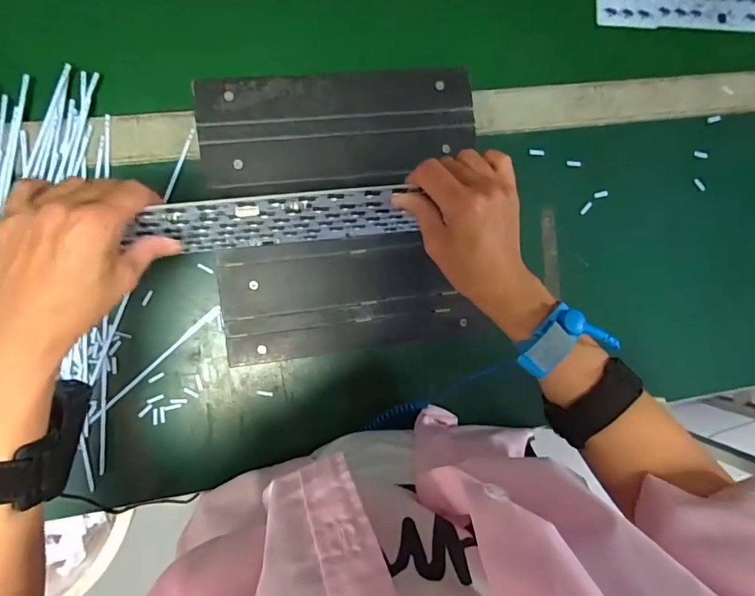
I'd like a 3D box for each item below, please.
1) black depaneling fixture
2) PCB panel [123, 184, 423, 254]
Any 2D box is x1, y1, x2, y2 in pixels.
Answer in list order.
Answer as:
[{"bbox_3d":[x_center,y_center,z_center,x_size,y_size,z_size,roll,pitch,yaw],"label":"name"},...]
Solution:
[{"bbox_3d":[-0.026,-0.075,0.424,0.237,0.031,0.246,-7,91,-9],"label":"black depaneling fixture"},{"bbox_3d":[-0.068,-0.057,0.350,0.202,0.113,0.006,-7,84,-8],"label":"PCB panel"}]

